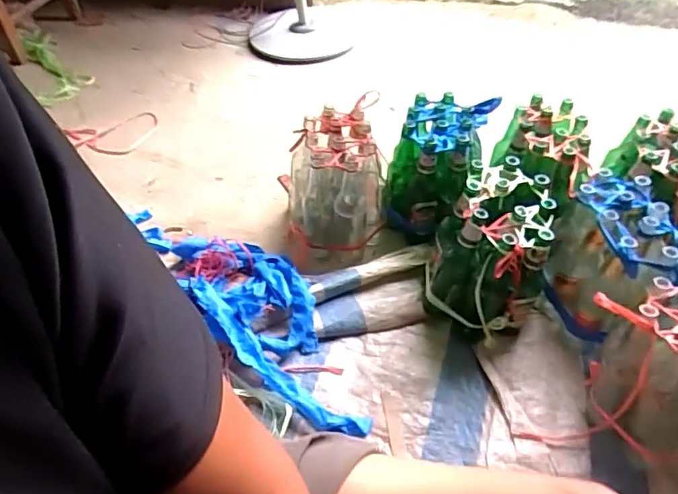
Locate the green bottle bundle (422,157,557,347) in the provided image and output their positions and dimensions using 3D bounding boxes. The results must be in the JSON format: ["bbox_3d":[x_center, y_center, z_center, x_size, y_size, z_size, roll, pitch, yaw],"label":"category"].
[{"bbox_3d":[0.279,0.006,0.990,0.199,0.246,0.257,11,48,13],"label":"green bottle bundle"}]

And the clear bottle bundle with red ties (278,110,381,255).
[{"bbox_3d":[-0.011,-0.106,1.169,0.198,0.327,0.200,0,47,3],"label":"clear bottle bundle with red ties"}]

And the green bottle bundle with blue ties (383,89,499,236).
[{"bbox_3d":[0.213,-0.180,1.144,0.183,0.207,0.243,14,49,16],"label":"green bottle bundle with blue ties"}]

